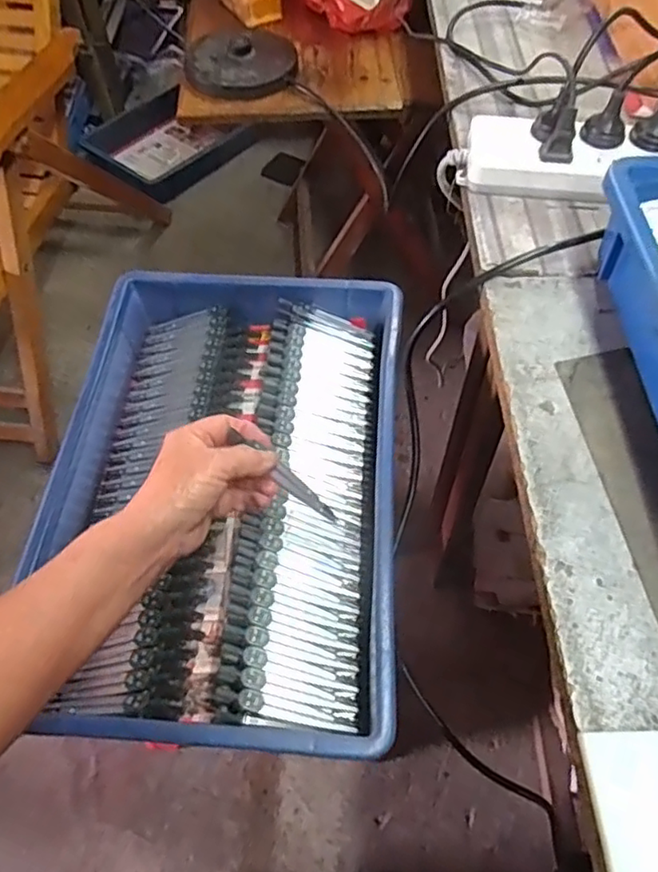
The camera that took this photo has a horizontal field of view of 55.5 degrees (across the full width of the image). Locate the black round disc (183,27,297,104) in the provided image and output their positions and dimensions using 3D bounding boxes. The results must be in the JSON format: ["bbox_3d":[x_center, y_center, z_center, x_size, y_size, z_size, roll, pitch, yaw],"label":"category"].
[{"bbox_3d":[-0.115,-0.501,0.823,0.141,0.029,0.153,-5,58,-2],"label":"black round disc"}]

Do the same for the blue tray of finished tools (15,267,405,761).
[{"bbox_3d":[-0.086,0.038,0.557,0.280,0.075,0.430,3,58,4],"label":"blue tray of finished tools"}]

